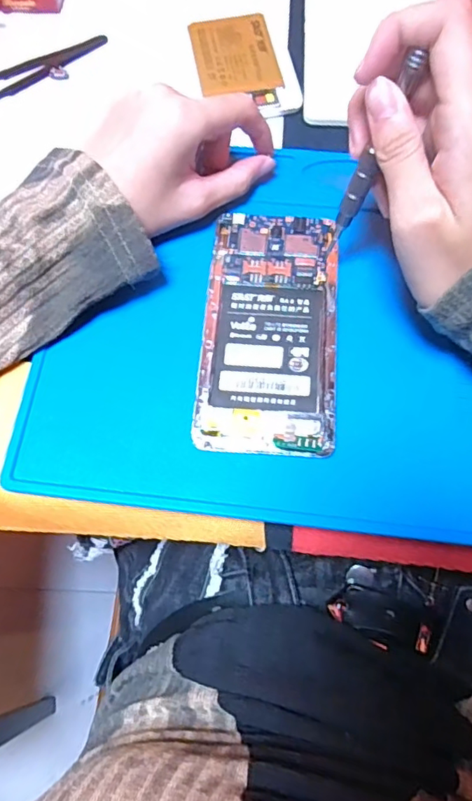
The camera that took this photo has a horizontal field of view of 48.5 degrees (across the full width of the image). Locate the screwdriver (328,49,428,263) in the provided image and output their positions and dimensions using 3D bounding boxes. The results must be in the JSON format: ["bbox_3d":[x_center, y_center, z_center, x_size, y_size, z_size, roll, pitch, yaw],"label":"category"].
[{"bbox_3d":[0.060,-0.106,0.240,0.006,0.096,0.008,-35,71,-32],"label":"screwdriver"}]

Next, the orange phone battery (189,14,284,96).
[{"bbox_3d":[-0.001,-0.238,0.362,0.054,0.005,0.071,-11,69,-2],"label":"orange phone battery"}]

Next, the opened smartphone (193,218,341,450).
[{"bbox_3d":[0.018,-0.040,0.281,0.070,0.007,0.139,4,70,3],"label":"opened smartphone"}]

